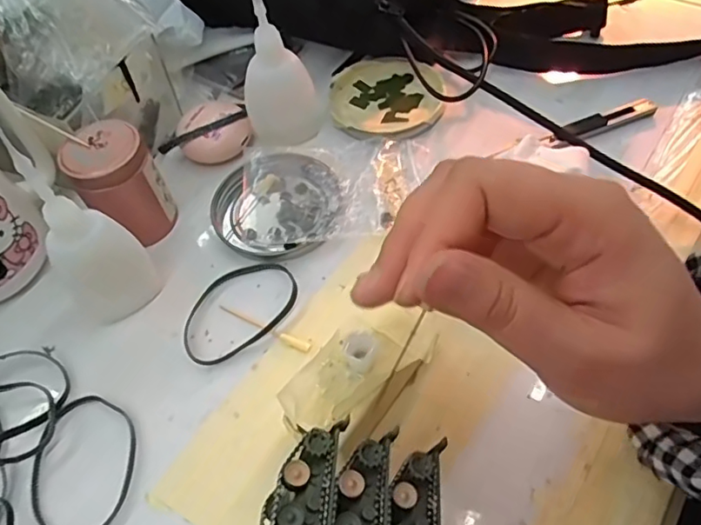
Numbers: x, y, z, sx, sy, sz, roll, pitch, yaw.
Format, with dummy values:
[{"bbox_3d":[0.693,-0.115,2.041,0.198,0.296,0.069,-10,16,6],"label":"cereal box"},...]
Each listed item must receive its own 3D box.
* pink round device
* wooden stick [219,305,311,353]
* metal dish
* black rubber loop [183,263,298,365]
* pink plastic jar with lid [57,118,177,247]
[{"bbox_3d":[-0.090,-0.090,0.381,0.046,0.017,0.044,-2,57,3],"label":"pink round device"},{"bbox_3d":[-0.048,0.035,0.308,0.059,0.004,0.006,23,61,18],"label":"wooden stick"},{"bbox_3d":[-0.043,-0.033,0.350,0.076,0.015,0.080,-2,57,3],"label":"metal dish"},{"bbox_3d":[-0.063,0.025,0.315,0.070,0.004,0.048,-38,62,-19],"label":"black rubber loop"},{"bbox_3d":[-0.132,-0.044,0.332,0.044,0.061,0.041,-2,57,3],"label":"pink plastic jar with lid"}]

